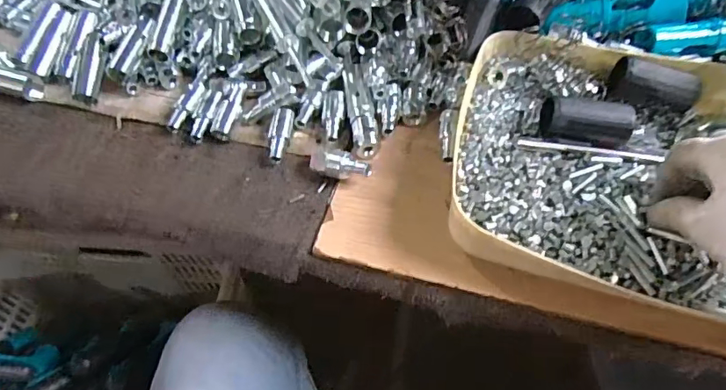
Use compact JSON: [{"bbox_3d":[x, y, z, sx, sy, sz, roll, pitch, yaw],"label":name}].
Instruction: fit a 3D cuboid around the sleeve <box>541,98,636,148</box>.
[{"bbox_3d":[0.170,-0.054,0.379,0.064,0.028,0.030,7,56,6],"label":"sleeve"}]

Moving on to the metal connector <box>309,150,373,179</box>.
[{"bbox_3d":[-0.019,-0.026,0.410,0.053,0.015,0.021,8,56,7],"label":"metal connector"}]

